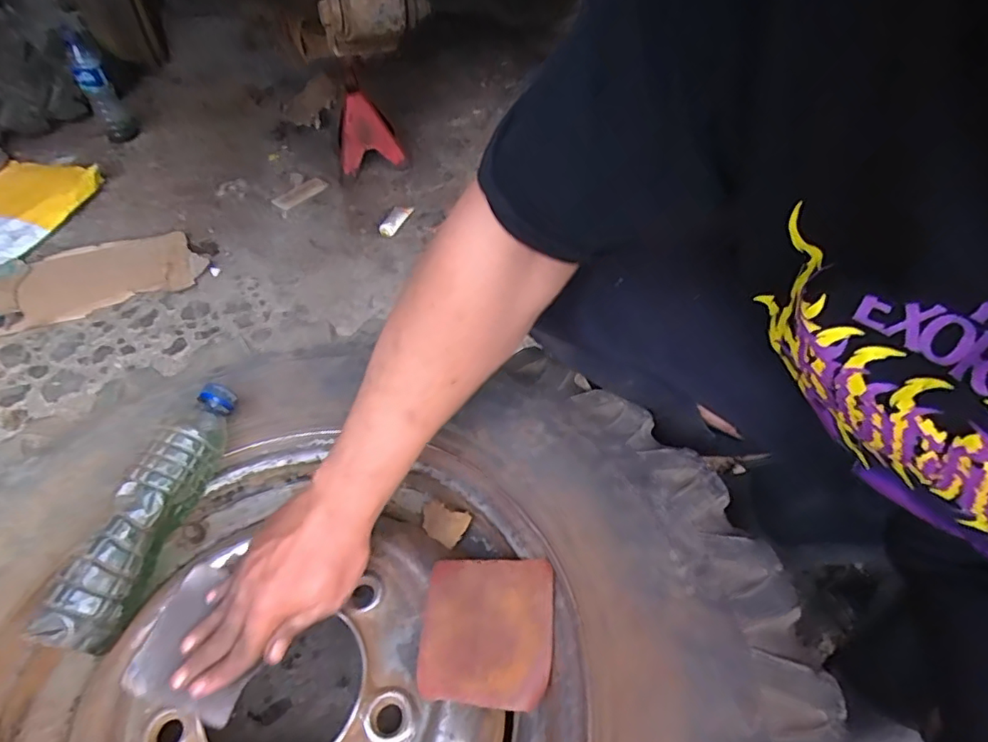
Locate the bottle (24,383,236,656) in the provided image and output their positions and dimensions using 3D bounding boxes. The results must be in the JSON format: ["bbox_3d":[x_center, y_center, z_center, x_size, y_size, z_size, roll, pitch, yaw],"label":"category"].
[{"bbox_3d":[-0.290,0.113,0.475,0.051,0.065,0.227,10,47,12],"label":"bottle"}]

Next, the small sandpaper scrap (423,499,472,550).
[{"bbox_3d":[-0.048,0.143,0.526,0.054,0.008,0.034,10,67,35],"label":"small sandpaper scrap"}]

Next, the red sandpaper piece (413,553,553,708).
[{"bbox_3d":[-0.005,0.197,0.432,0.097,0.013,0.106,1,47,5],"label":"red sandpaper piece"}]

